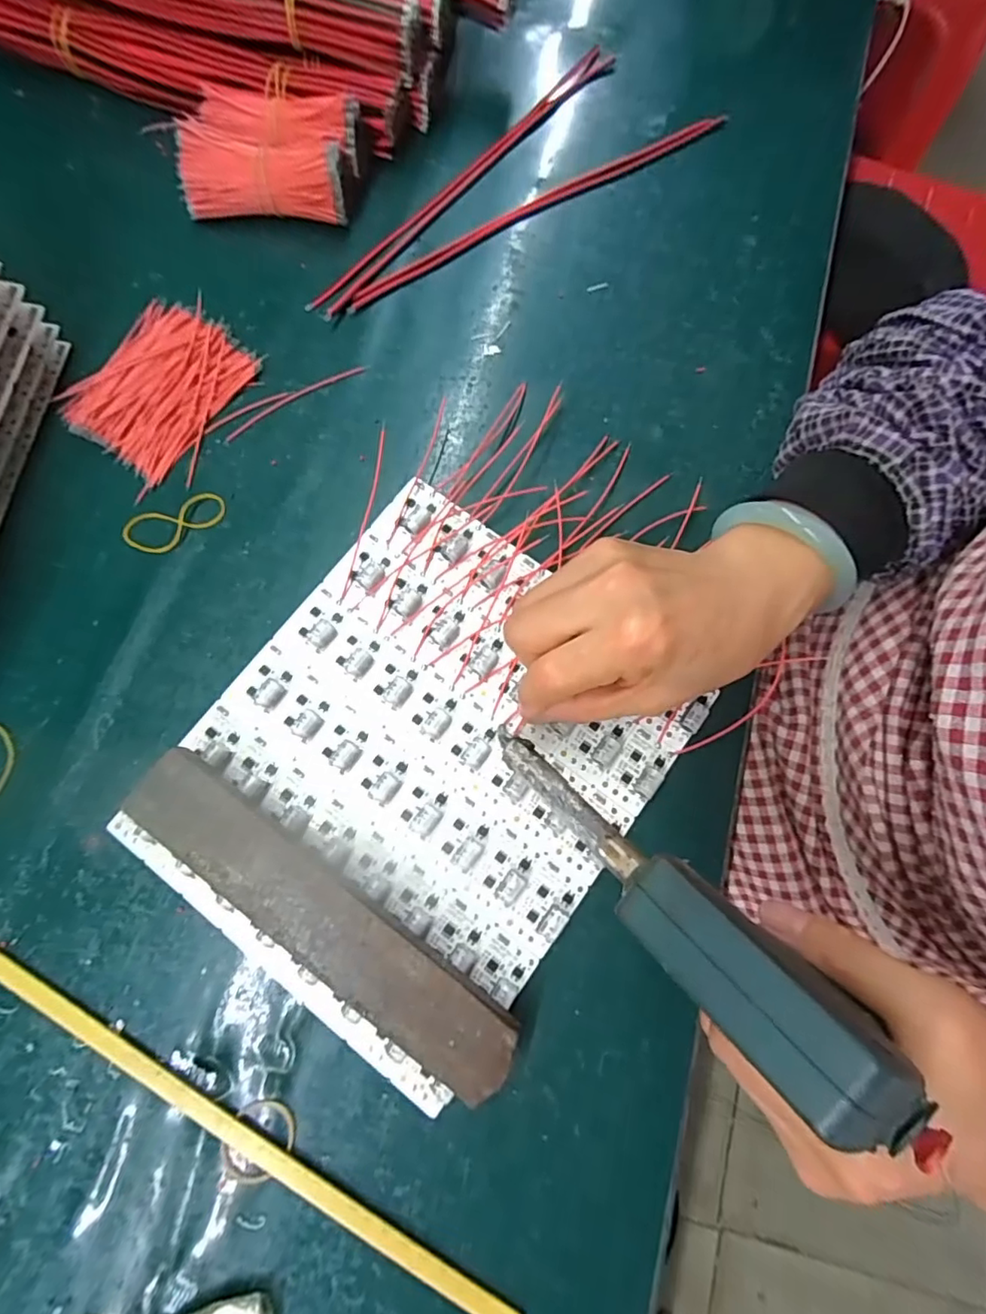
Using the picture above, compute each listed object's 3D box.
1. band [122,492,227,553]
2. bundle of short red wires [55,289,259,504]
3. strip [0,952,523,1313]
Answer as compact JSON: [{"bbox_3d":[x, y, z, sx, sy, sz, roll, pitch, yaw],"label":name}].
[{"bbox_3d":[-0.177,-0.075,0.319,0.056,0.004,0.025,-23,77,-6],"label":"band"},{"bbox_3d":[-0.198,-0.159,0.338,0.084,0.014,0.108,27,77,6],"label":"bundle of short red wires"},{"bbox_3d":[-0.127,0.199,0.252,0.313,0.005,0.010,29,77,6],"label":"strip"}]

